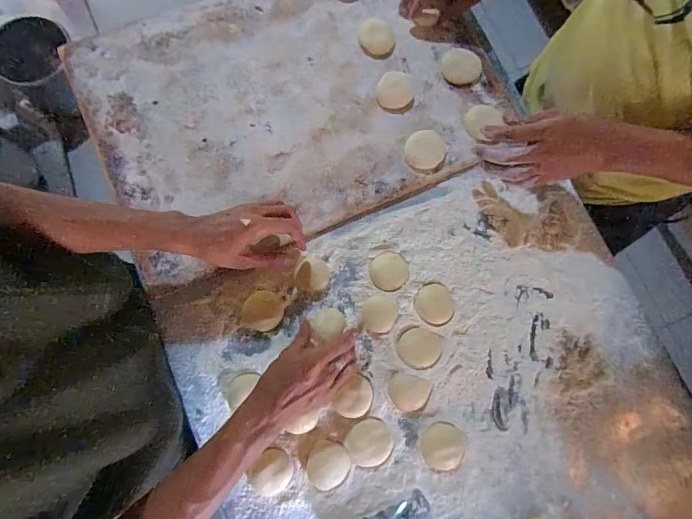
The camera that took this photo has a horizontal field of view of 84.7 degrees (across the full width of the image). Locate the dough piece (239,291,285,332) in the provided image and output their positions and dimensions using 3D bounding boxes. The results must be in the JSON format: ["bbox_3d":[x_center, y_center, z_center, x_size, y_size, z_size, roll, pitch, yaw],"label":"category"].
[{"bbox_3d":[-0.113,0.071,0.515,0.053,0.004,0.053,0,79,-2],"label":"dough piece"}]

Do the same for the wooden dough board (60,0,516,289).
[{"bbox_3d":[-0.080,-0.252,0.575,0.573,0.025,0.432,-25,81,-4],"label":"wooden dough board"}]

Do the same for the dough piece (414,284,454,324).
[{"bbox_3d":[0.119,0.060,0.510,0.053,0.013,0.051,6,79,-1],"label":"dough piece"}]

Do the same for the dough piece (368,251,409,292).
[{"bbox_3d":[0.059,0.016,0.519,0.052,0.010,0.053,6,79,-1],"label":"dough piece"}]

